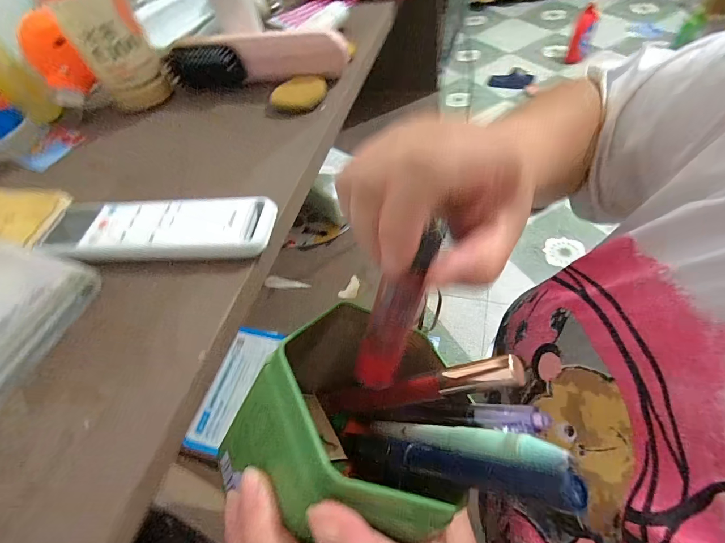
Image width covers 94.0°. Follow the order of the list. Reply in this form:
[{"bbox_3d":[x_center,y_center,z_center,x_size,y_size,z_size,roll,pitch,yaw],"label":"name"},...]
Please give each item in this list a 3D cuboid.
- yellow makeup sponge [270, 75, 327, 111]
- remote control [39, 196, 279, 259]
[{"bbox_3d":[-0.059,-0.171,0.321,0.050,0.010,0.041,2,57,13],"label":"yellow makeup sponge"},{"bbox_3d":[-0.144,-0.031,0.233,0.170,0.015,0.050,0,56,12],"label":"remote control"}]

